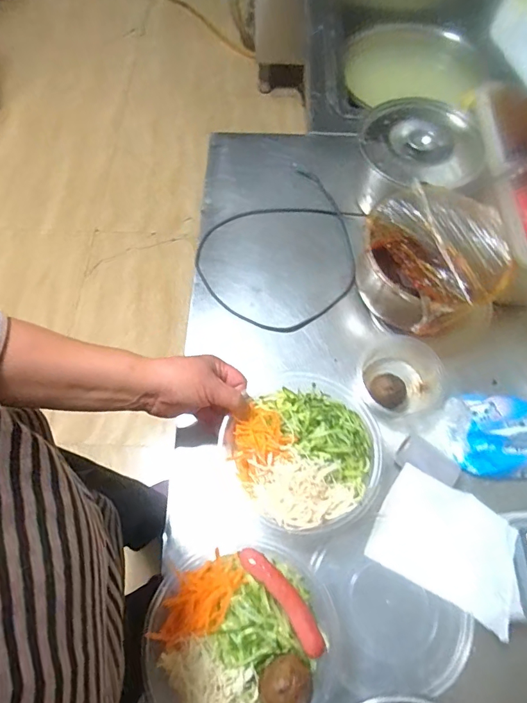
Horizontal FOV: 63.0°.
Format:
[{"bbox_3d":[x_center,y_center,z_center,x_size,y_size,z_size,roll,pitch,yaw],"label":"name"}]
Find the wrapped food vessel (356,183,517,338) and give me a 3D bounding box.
[{"bbox_3d":[0.214,-0.116,0.555,0.178,0.094,0.170,0,66,-1],"label":"wrapped food vessel"}]

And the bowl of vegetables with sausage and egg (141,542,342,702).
[{"bbox_3d":[-0.017,0.260,0.391,0.165,0.089,0.151,0,66,-1],"label":"bowl of vegetables with sausage and egg"}]

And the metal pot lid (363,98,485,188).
[{"bbox_3d":[0.215,-0.287,0.586,0.156,0.033,0.134,15,66,6],"label":"metal pot lid"}]

